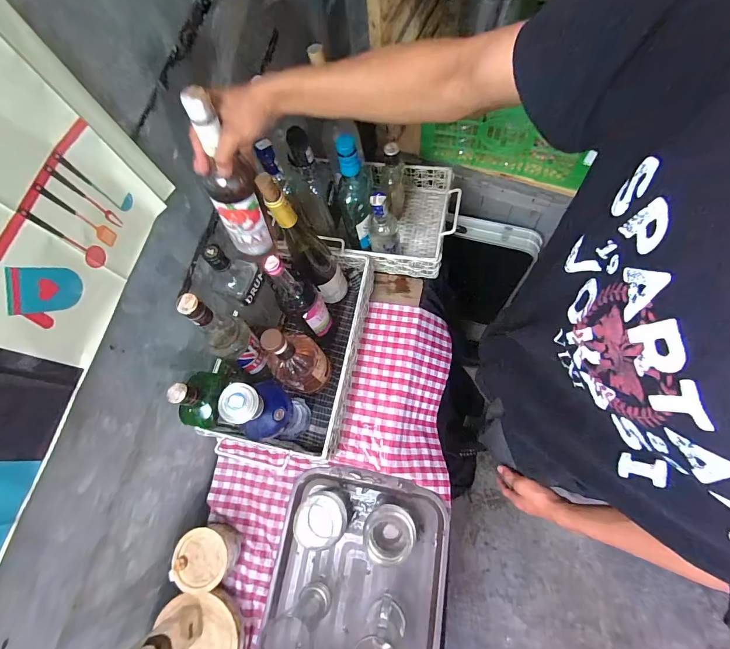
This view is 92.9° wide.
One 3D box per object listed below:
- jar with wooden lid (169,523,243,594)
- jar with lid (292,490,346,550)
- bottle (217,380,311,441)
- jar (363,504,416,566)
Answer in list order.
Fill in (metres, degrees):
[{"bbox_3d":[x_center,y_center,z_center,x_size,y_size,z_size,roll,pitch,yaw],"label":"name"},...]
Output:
[{"bbox_3d":[-0.283,0.417,0.626,0.098,0.071,0.098,-2,69,6],"label":"jar with wooden lid"},{"bbox_3d":[-0.081,0.361,0.639,0.099,0.039,0.090,-2,69,6],"label":"jar with lid"},{"bbox_3d":[-0.152,0.147,0.568,0.078,0.271,0.075,-42,70,-9],"label":"bottle"},{"bbox_3d":[0.042,0.374,0.623,0.084,0.069,0.088,-2,69,6],"label":"jar"}]

